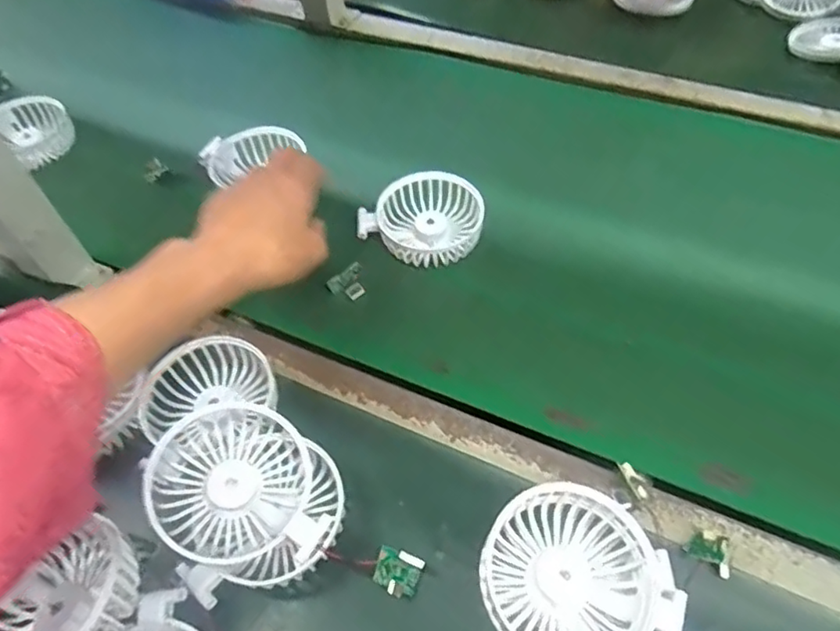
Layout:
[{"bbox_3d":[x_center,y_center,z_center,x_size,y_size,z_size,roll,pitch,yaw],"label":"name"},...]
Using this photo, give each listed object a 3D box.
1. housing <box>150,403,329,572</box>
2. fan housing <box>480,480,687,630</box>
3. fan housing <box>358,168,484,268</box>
[{"bbox_3d":[-0.109,0.102,0.360,0.088,0.025,0.098,-19,78,-24],"label":"housing"},{"bbox_3d":[0.086,0.147,0.330,0.103,0.048,0.092,33,63,23],"label":"fan housing"},{"bbox_3d":[0.004,-0.085,0.525,0.098,0.029,0.082,11,57,11],"label":"fan housing"}]

